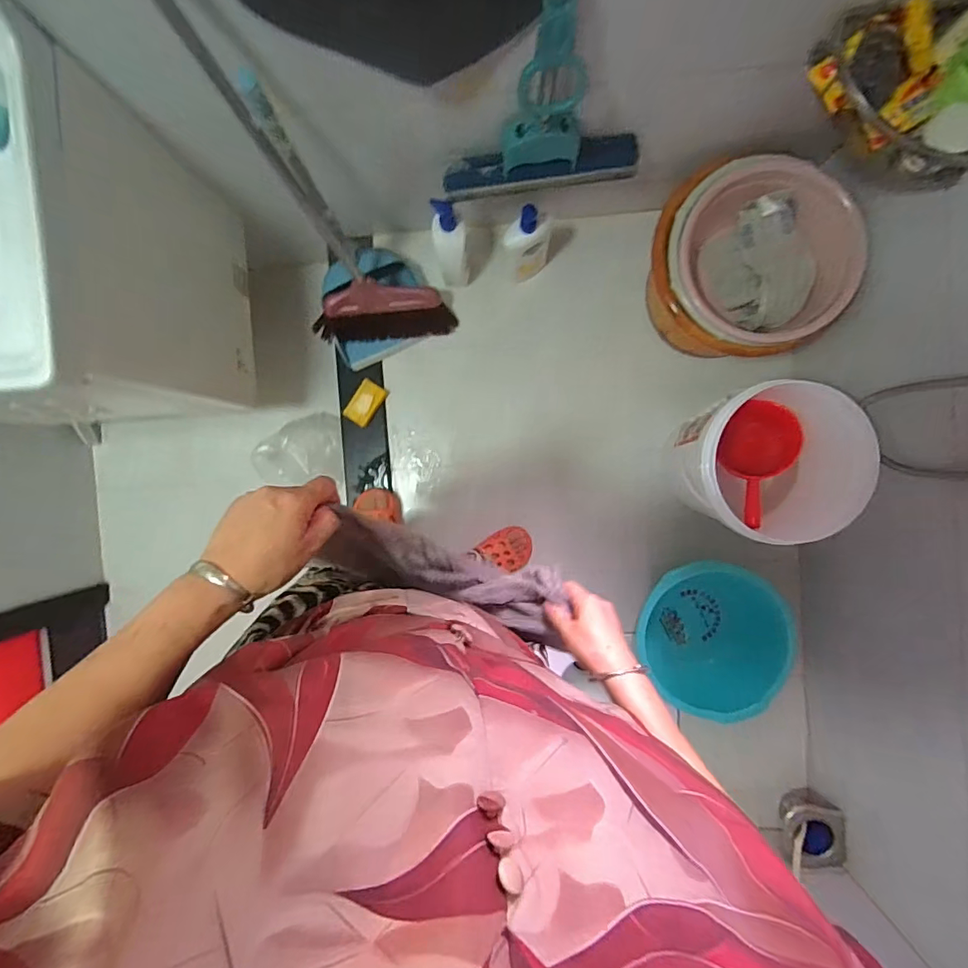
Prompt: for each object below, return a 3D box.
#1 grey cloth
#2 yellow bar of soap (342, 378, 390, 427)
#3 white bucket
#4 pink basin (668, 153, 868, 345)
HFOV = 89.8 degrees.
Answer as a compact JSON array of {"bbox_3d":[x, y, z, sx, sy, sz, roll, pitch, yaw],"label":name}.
[{"bbox_3d":[-0.039,0.091,0.543,0.264,0.114,0.088,30,94,-30],"label":"grey cloth"},{"bbox_3d":[-0.299,-0.206,1.224,0.071,0.034,0.116,36,94,0],"label":"yellow bar of soap"},{"bbox_3d":[0.564,-0.026,1.029,0.289,0.344,0.306,0,93,2],"label":"white bucket"},{"bbox_3d":[0.549,-0.459,0.974,0.345,0.102,0.340,0,93,2],"label":"pink basin"}]

